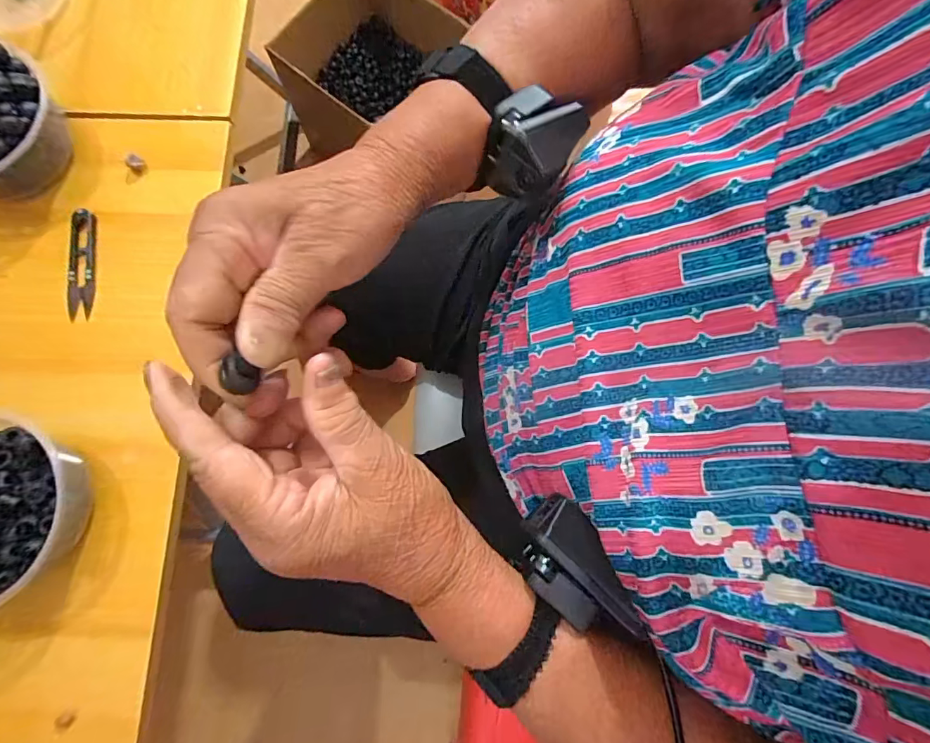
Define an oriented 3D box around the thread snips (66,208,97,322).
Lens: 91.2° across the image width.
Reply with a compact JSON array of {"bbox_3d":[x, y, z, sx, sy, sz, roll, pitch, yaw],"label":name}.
[{"bbox_3d":[-0.349,-0.098,0.413,0.027,0.010,0.103,-9,76,-1],"label":"thread snips"}]

